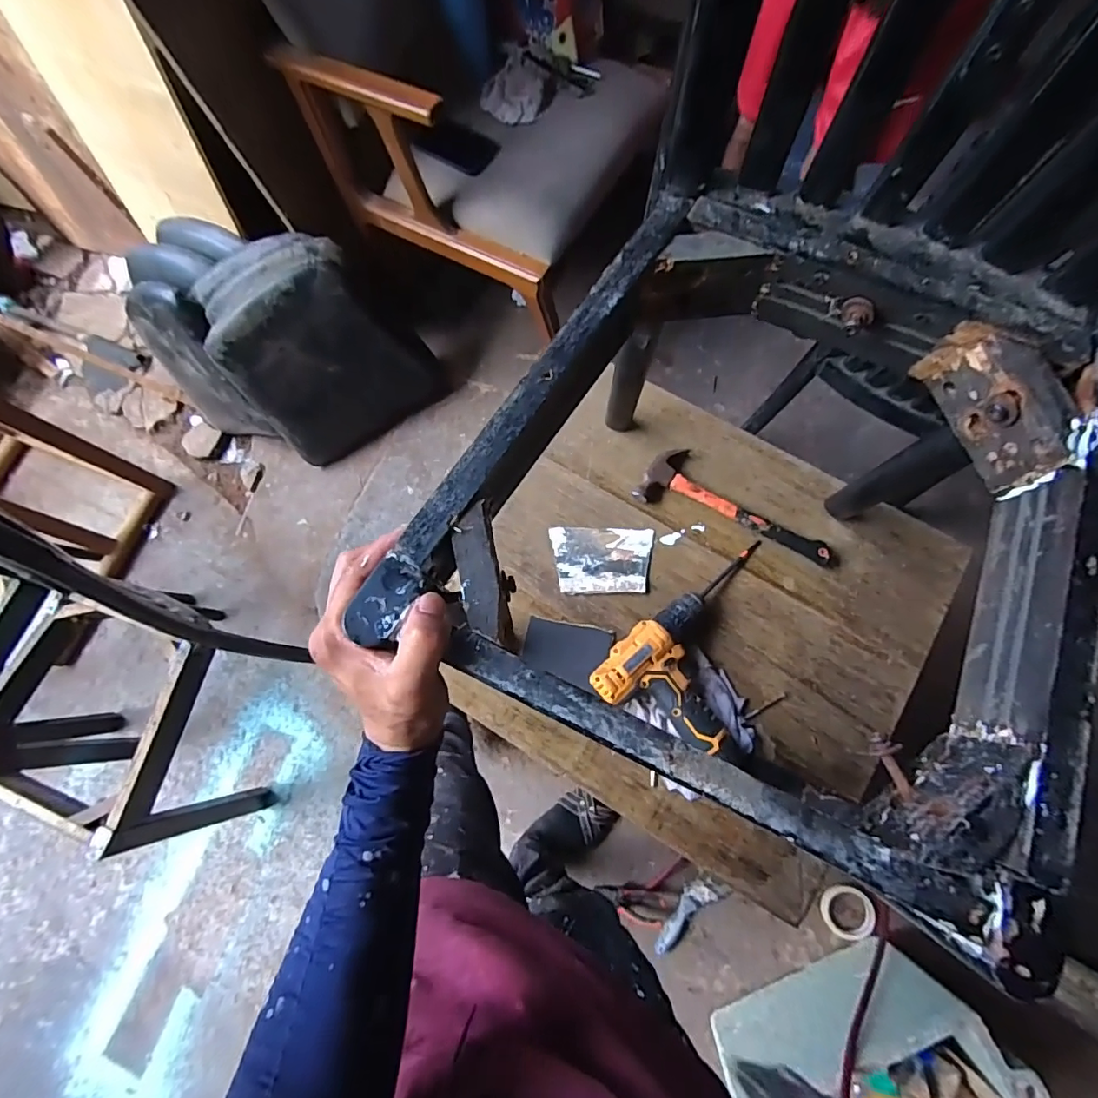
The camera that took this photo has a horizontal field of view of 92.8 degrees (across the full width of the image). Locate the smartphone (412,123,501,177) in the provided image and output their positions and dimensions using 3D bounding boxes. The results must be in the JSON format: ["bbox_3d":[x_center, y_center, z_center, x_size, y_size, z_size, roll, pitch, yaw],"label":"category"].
[{"bbox_3d":[-0.179,-0.784,1.020,0.158,0.007,0.078,32,91,8],"label":"smartphone"}]

